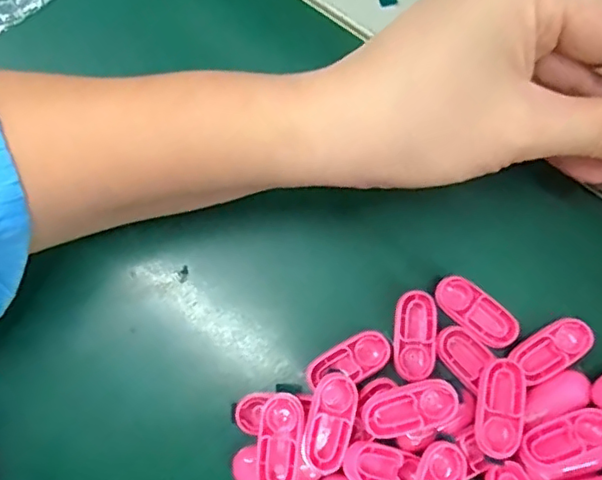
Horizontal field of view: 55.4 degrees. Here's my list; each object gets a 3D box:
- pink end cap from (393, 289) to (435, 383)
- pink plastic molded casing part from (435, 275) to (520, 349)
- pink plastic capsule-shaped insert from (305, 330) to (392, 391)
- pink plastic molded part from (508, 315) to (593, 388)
[{"bbox_3d":[0.044,0.037,0.222,0.015,0.004,0.034,4,77,2],"label":"pink end cap"},{"bbox_3d":[0.068,0.028,0.222,0.034,0.004,0.016,39,81,9],"label":"pink plastic molded casing part"},{"bbox_3d":[0.018,0.048,0.221,0.034,0.006,0.016,-29,78,-6],"label":"pink plastic capsule-shaped insert"},{"bbox_3d":[0.096,0.041,0.218,0.030,0.004,0.016,-33,78,-6],"label":"pink plastic molded part"}]

